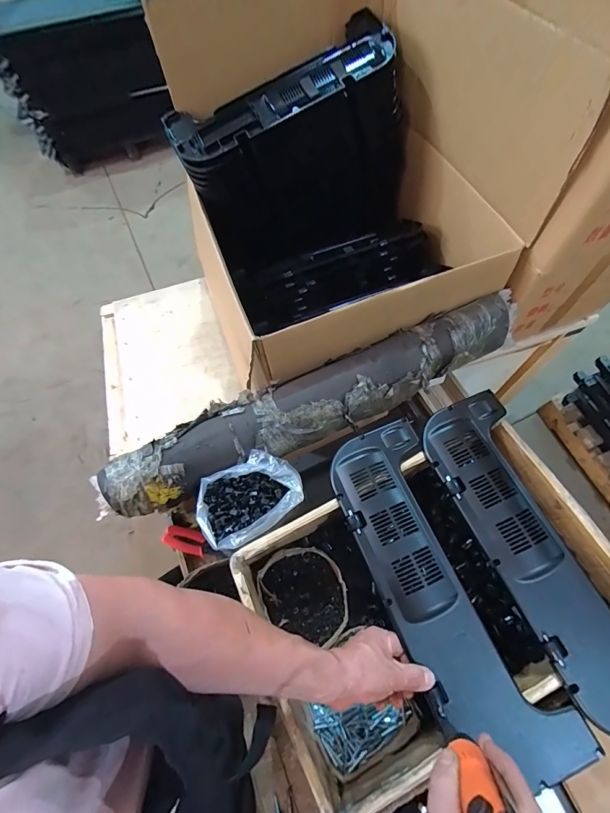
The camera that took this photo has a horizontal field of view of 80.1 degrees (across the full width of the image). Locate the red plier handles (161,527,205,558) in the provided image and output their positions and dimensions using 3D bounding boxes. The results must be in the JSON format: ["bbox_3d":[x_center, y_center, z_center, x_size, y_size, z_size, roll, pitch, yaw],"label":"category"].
[{"bbox_3d":[-0.249,0.278,0.756,0.088,0.021,0.046,15,66,11],"label":"red plier handles"}]

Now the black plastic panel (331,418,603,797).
[{"bbox_3d":[0.189,0.249,0.524,0.160,0.019,0.472,-23,66,-7],"label":"black plastic panel"}]

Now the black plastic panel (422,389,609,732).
[{"bbox_3d":[0.346,0.195,0.533,0.157,0.018,0.470,-23,65,-7],"label":"black plastic panel"}]

